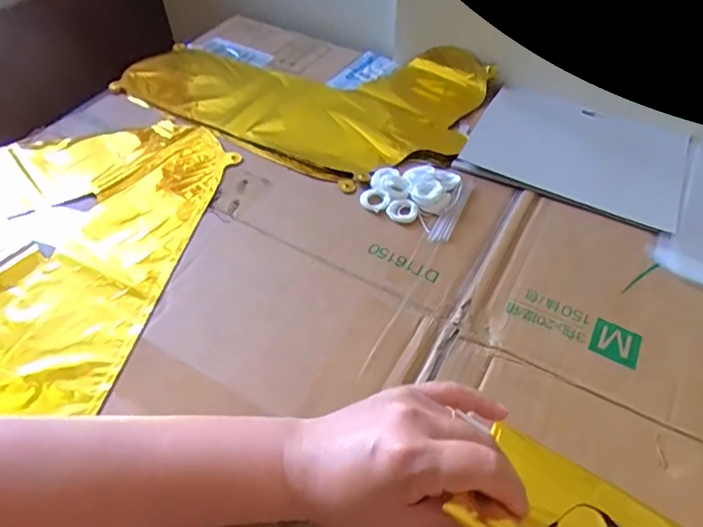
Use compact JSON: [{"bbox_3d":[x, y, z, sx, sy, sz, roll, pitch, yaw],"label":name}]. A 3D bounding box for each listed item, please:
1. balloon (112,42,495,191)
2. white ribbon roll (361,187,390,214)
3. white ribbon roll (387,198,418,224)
[{"bbox_3d":[-0.054,-0.198,0.604,0.403,0.048,0.260,23,55,18],"label":"balloon"},{"bbox_3d":[0.022,-0.058,0.466,0.026,0.006,0.028,0,50,0],"label":"white ribbon roll"},{"bbox_3d":[0.046,-0.048,0.457,0.025,0.007,0.024,0,50,0],"label":"white ribbon roll"}]

